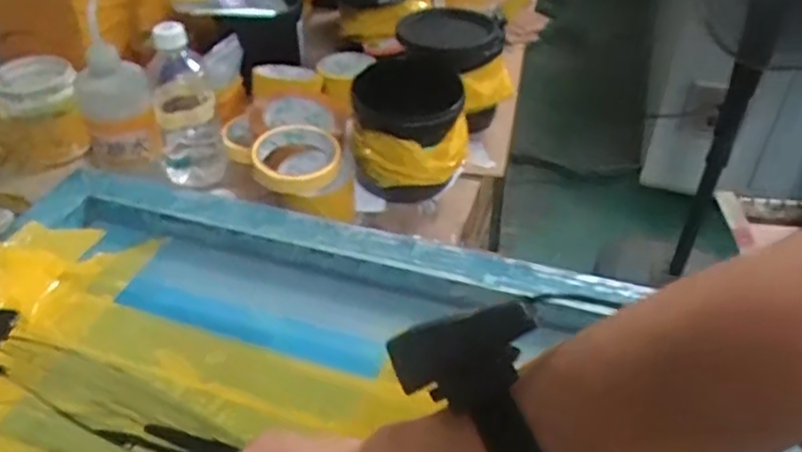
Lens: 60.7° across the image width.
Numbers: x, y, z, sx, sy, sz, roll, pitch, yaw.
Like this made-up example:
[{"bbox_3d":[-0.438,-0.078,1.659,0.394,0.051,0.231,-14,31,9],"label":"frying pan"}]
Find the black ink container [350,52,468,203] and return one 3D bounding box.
[{"bbox_3d":[0.010,-0.102,0.746,0.128,0.126,0.135,4,41,5],"label":"black ink container"}]

